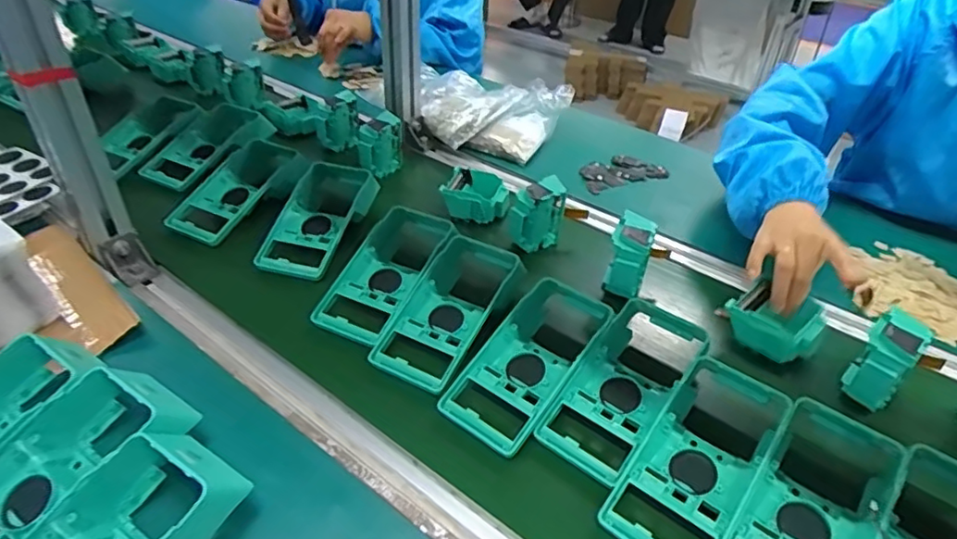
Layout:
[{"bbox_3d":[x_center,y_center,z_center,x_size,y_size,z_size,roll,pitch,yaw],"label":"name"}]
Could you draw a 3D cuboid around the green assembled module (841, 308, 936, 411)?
[{"bbox_3d":[0.361,0.085,0.525,0.070,0.076,0.040,-28,46,-36],"label":"green assembled module"}]

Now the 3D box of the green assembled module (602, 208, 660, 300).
[{"bbox_3d":[0.166,-0.014,0.639,0.043,0.071,0.062,18,38,19],"label":"green assembled module"}]

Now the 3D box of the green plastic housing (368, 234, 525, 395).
[{"bbox_3d":[-0.015,0.034,0.588,0.096,0.055,0.204,20,39,22],"label":"green plastic housing"}]

